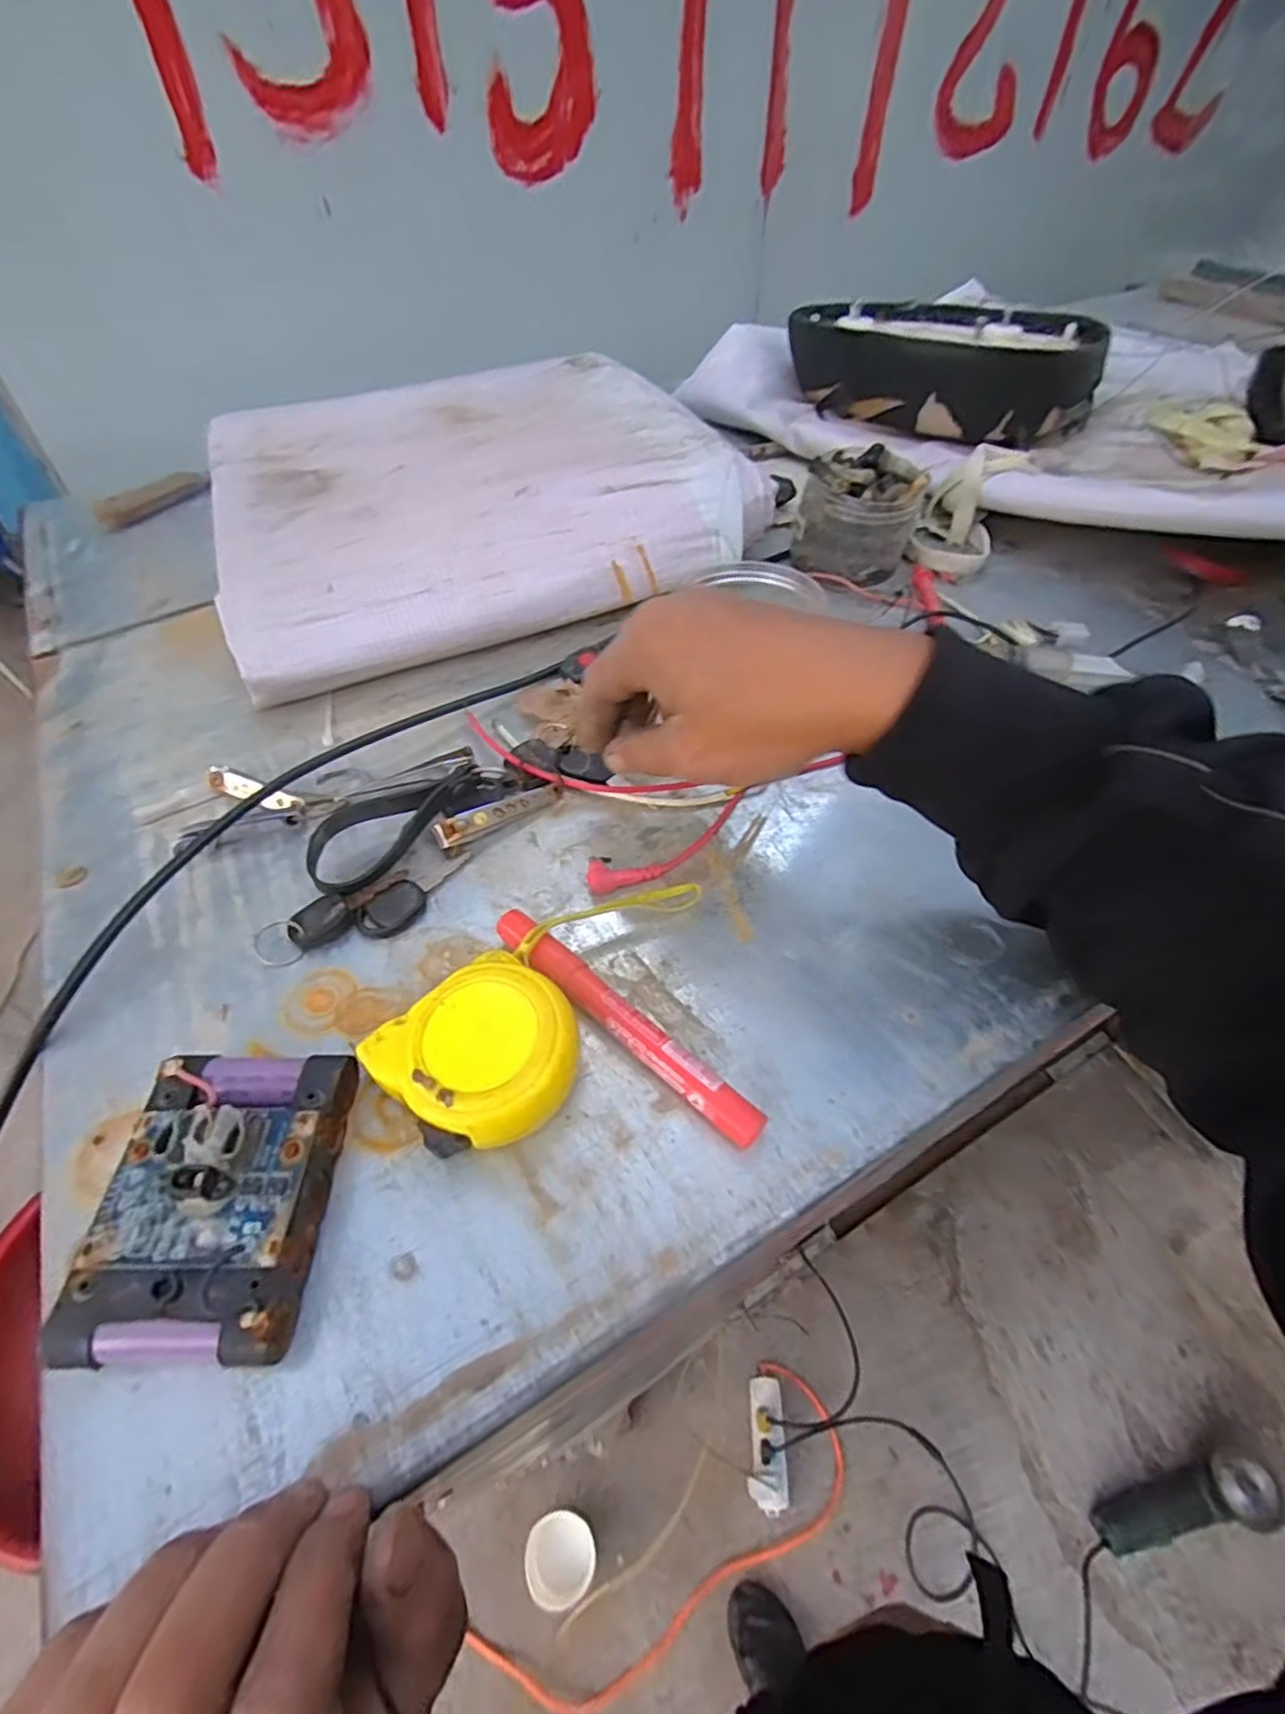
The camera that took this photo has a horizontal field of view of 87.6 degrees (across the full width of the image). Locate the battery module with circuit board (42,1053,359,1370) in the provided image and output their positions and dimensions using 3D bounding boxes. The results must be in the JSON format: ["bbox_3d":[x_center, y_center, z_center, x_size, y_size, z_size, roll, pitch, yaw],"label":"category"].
[{"bbox_3d":[-0.146,0.113,0.228,0.065,0.033,0.094,0,50,0],"label":"battery module with circuit board"}]

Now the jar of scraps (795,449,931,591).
[{"bbox_3d":[0.152,-0.251,0.487,0.062,0.062,0.069,-21,54,-17],"label":"jar of scraps"}]

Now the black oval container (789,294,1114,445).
[{"bbox_3d":[0.305,-0.492,0.663,0.287,0.058,0.227,37,59,27],"label":"black oval container"}]

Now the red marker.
[{"bbox_3d":[-0.010,0.068,0.281,0.140,0.014,0.016,34,58,25],"label":"red marker"}]

